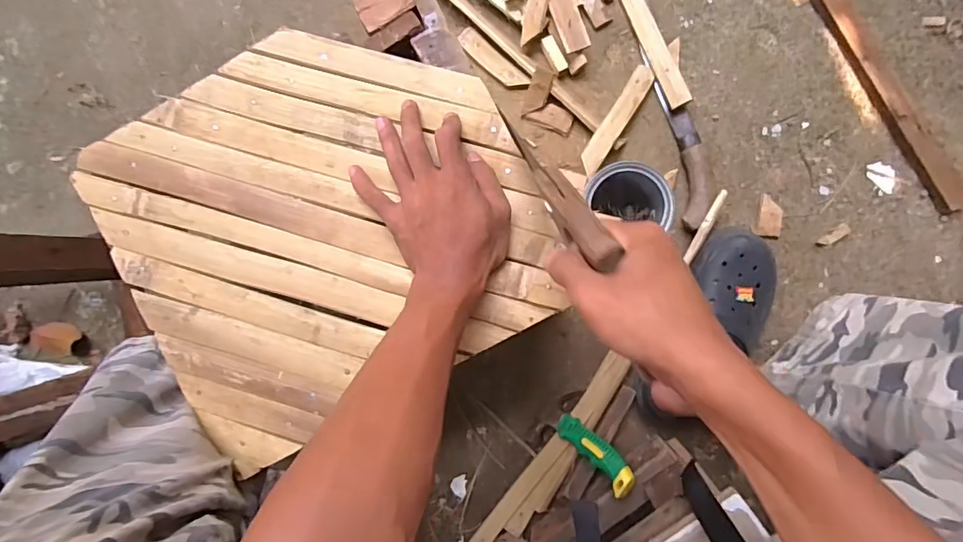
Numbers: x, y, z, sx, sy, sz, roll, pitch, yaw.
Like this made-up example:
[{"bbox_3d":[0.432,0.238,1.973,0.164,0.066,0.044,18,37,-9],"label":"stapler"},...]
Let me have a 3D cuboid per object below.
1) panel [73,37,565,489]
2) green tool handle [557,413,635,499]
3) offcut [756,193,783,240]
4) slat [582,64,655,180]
[{"bbox_3d":[-0.144,-0.044,0.457,0.369,0.026,0.335,-29,87,5],"label":"panel"},{"bbox_3d":[0.147,0.233,0.651,0.037,0.020,0.121,-53,50,3],"label":"green tool handle"},{"bbox_3d":[0.395,-0.075,0.687,0.028,0.010,0.057,4,90,6],"label":"offcut"},{"bbox_3d":[0.184,-0.206,0.683,0.028,0.010,0.178,31,80,5],"label":"slat"}]

